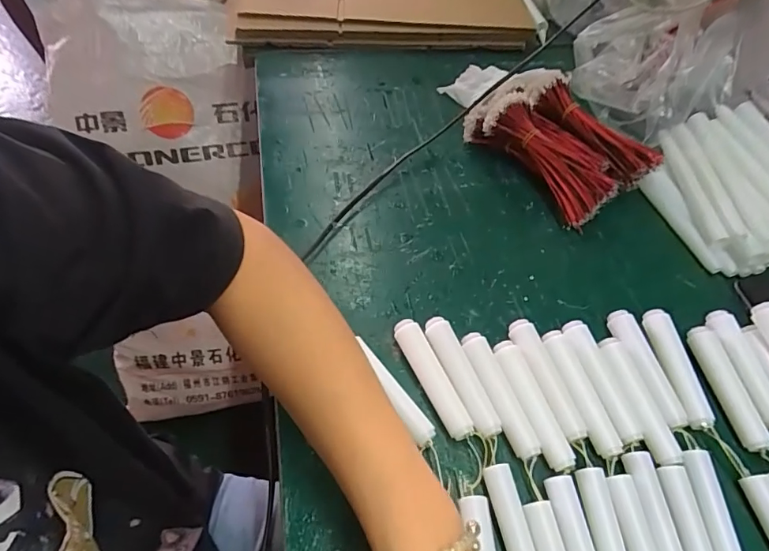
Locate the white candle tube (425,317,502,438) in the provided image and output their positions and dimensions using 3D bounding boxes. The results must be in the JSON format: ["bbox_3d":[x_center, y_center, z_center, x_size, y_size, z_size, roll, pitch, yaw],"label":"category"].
[{"bbox_3d":[0.053,0.070,0.326,0.019,0.014,0.089,-17,56,-16],"label":"white candle tube"}]

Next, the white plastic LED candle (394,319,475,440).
[{"bbox_3d":[0.033,0.070,0.325,0.017,0.016,0.089,-21,57,-18],"label":"white plastic LED candle"}]

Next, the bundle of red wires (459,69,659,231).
[{"bbox_3d":[0.162,-0.131,0.453,0.108,0.065,0.171,-35,62,-26],"label":"bundle of red wires"}]

